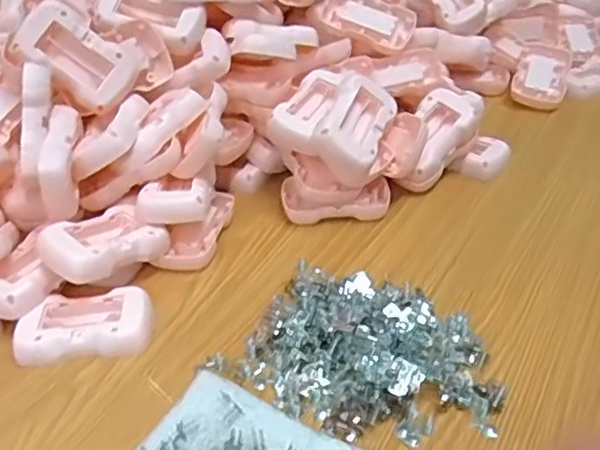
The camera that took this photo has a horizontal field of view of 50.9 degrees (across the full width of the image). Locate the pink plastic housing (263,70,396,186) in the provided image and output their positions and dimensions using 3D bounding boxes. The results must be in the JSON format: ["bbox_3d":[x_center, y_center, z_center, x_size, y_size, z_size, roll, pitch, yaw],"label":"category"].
[{"bbox_3d":[0.030,-0.087,0.514,0.088,0.045,0.088,24,54,11],"label":"pink plastic housing"}]

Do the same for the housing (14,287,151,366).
[{"bbox_3d":[-0.143,0.068,0.419,0.083,0.019,0.049,-6,35,-4],"label":"housing"}]

